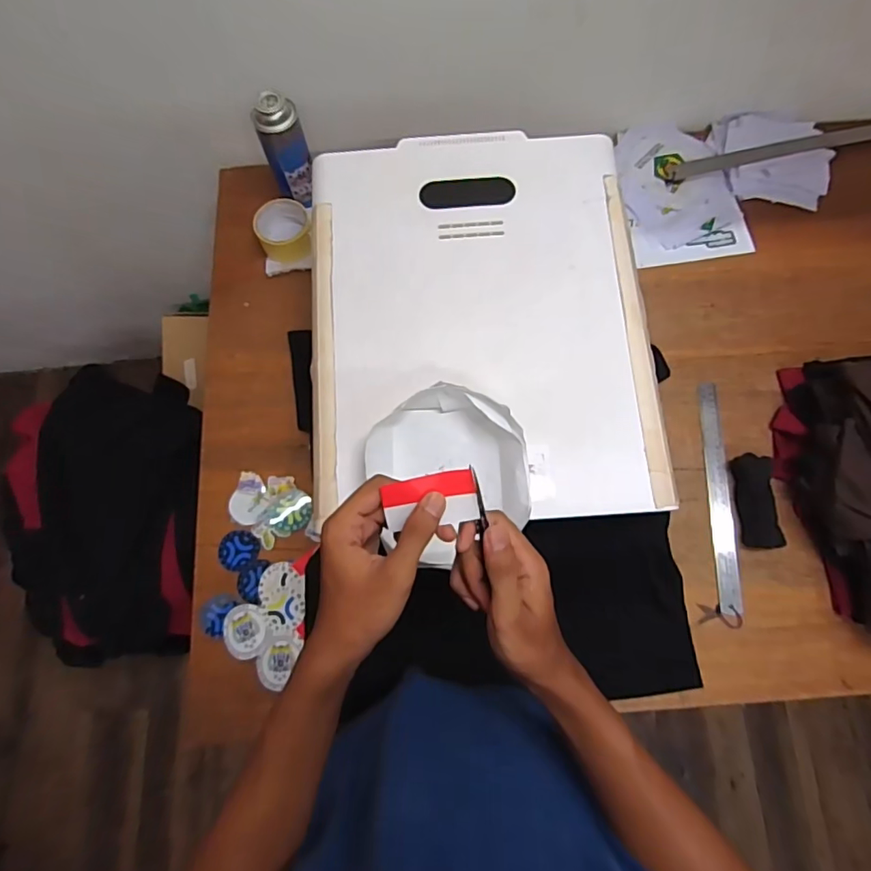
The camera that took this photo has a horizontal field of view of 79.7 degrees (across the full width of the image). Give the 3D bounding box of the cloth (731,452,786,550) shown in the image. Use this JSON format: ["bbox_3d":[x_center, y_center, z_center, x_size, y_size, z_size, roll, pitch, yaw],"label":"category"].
[{"bbox_3d":[0.436,0.089,0.707,0.044,0.025,0.124,1,74,1],"label":"cloth"}]

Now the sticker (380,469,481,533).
[{"bbox_3d":[-0.003,0.048,0.377,0.066,0.004,0.038,-7,94,1],"label":"sticker"}]

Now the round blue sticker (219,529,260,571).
[{"bbox_3d":[-0.269,0.158,0.717,0.054,0.004,0.052,0,74,0],"label":"round blue sticker"}]

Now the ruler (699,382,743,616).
[{"bbox_3d":[0.396,0.081,0.726,0.030,0.008,0.316,0,74,7],"label":"ruler"}]

